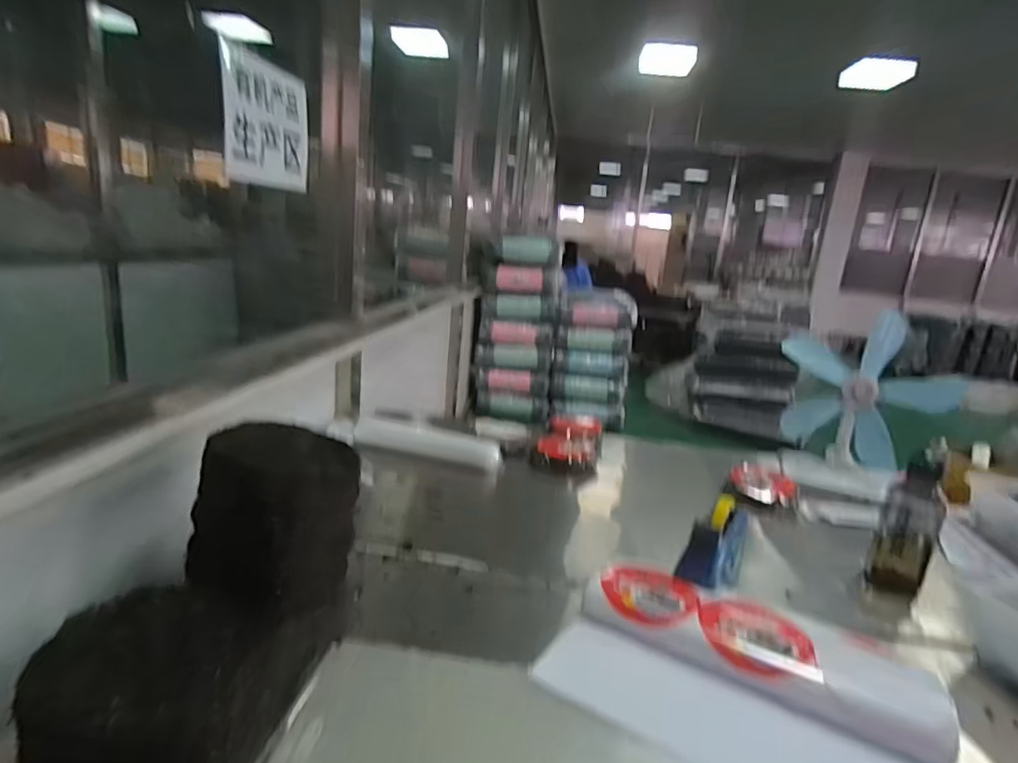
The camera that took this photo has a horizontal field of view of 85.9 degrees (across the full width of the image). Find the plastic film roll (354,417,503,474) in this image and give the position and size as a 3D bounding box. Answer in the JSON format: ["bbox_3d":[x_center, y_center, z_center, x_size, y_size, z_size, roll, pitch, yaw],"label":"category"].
[{"bbox_3d":[-0.213,0.164,1.404,0.394,0.072,0.095,9,14,11],"label":"plastic film roll"}]

